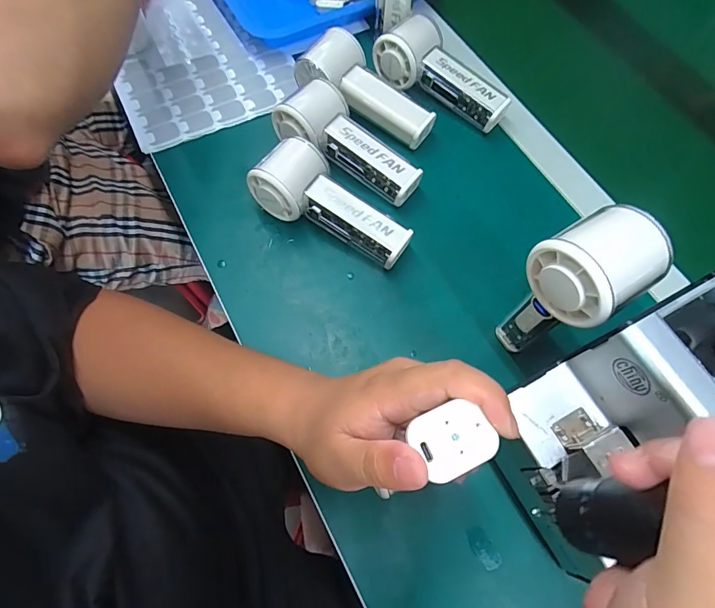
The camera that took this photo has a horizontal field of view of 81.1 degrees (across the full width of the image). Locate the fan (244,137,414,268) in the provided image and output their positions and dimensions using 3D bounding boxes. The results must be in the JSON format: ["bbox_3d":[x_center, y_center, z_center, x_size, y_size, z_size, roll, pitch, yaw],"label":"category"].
[{"bbox_3d":[-0.022,-0.091,0.394,0.153,0.062,0.065,26,69,9],"label":"fan"}]

